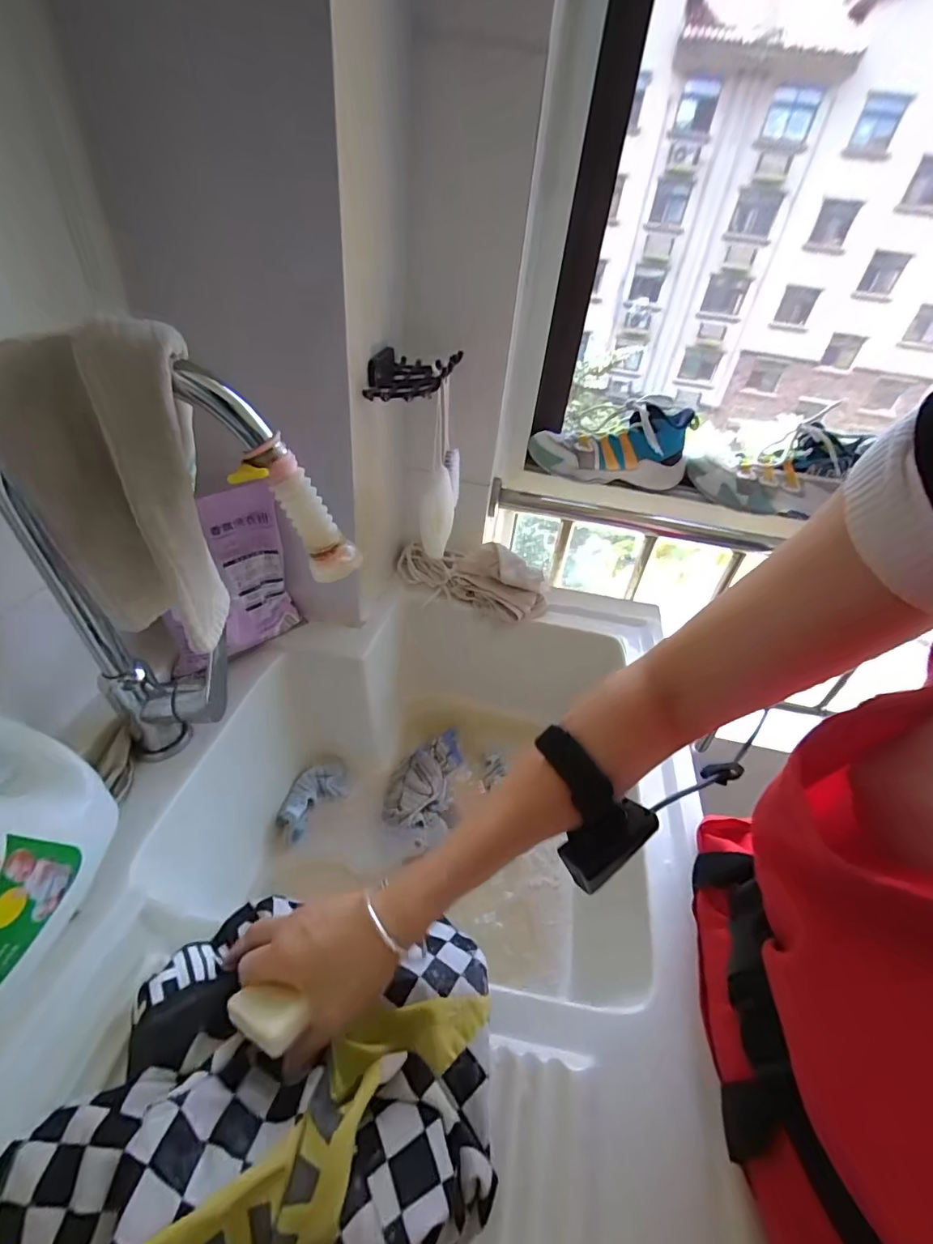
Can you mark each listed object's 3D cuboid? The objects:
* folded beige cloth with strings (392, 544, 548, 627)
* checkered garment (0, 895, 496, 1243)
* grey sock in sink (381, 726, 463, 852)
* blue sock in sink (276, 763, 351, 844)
[{"bbox_3d":[0.007,-0.071,0.731,0.228,0.081,0.084,11,39,5],"label":"folded beige cloth with strings"},{"bbox_3d":[-0.114,0.279,0.287,0.252,0.068,0.214,8,39,1],"label":"checkered garment"},{"bbox_3d":[-0.058,0.218,0.680,0.090,0.024,0.177,7,39,0],"label":"grey sock in sink"},{"bbox_3d":[-0.199,0.222,0.629,0.056,0.028,0.106,27,43,22],"label":"blue sock in sink"}]

